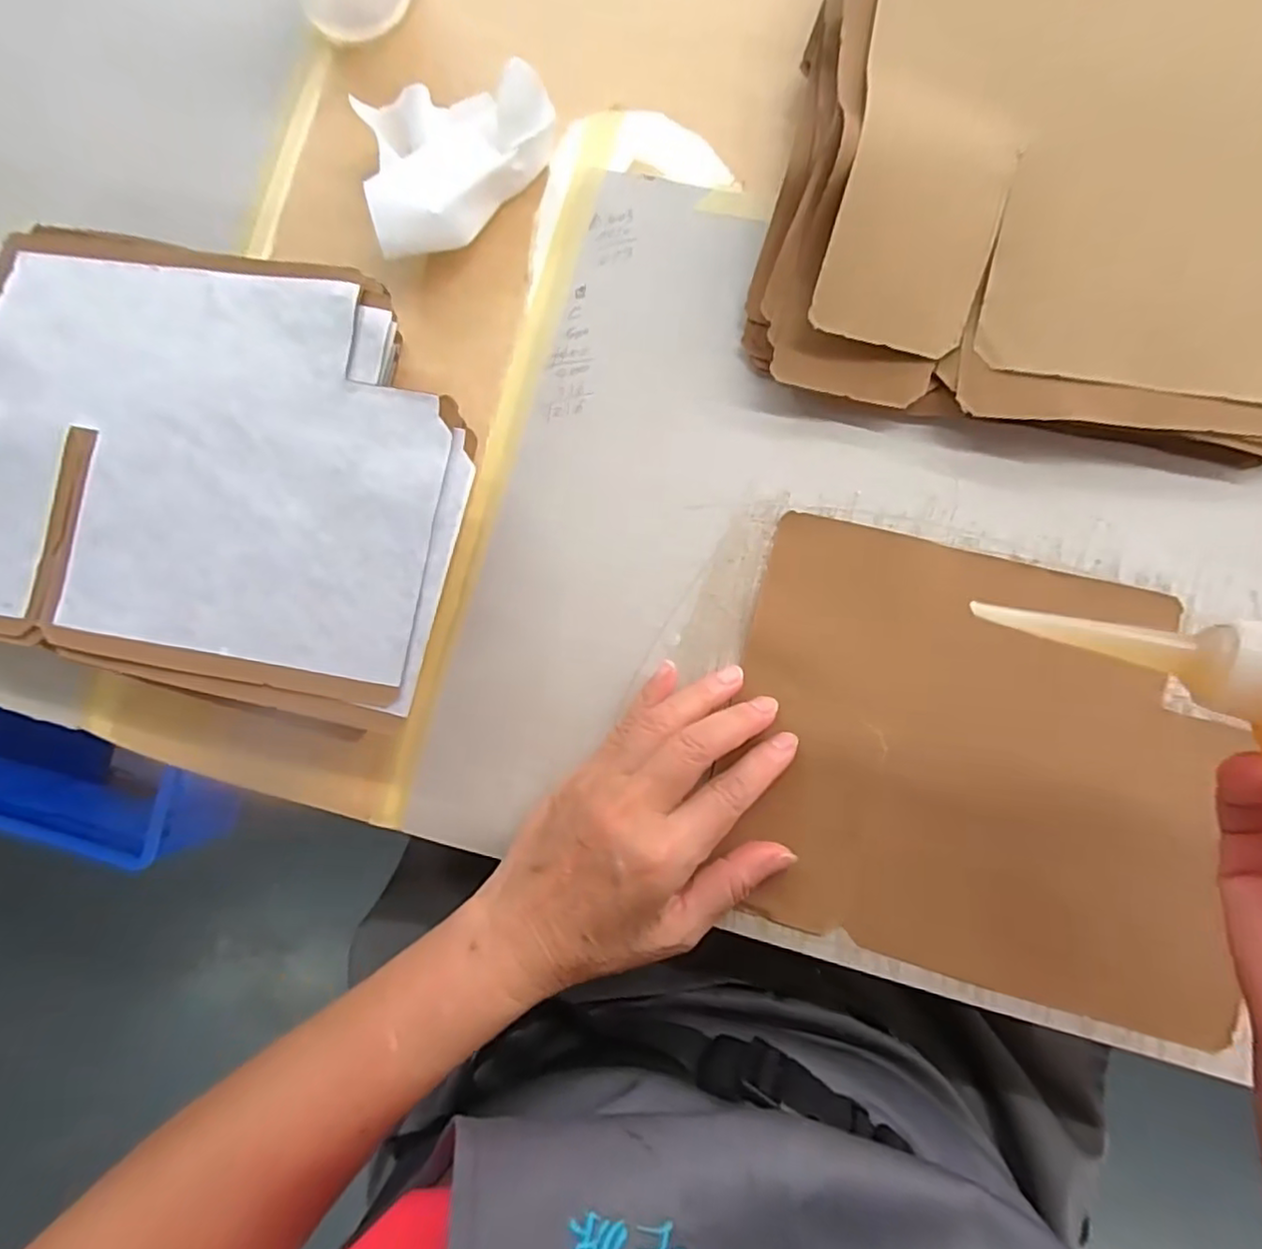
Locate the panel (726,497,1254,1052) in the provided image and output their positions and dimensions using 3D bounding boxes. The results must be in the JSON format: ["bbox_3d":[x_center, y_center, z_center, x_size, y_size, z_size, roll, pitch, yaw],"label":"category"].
[{"bbox_3d":[0.164,0.064,0.295,0.229,0.008,0.190,14,86,5],"label":"panel"}]

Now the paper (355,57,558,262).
[{"bbox_3d":[-0.086,-0.237,0.322,0.098,0.036,0.087,-16,85,2],"label":"paper"}]

